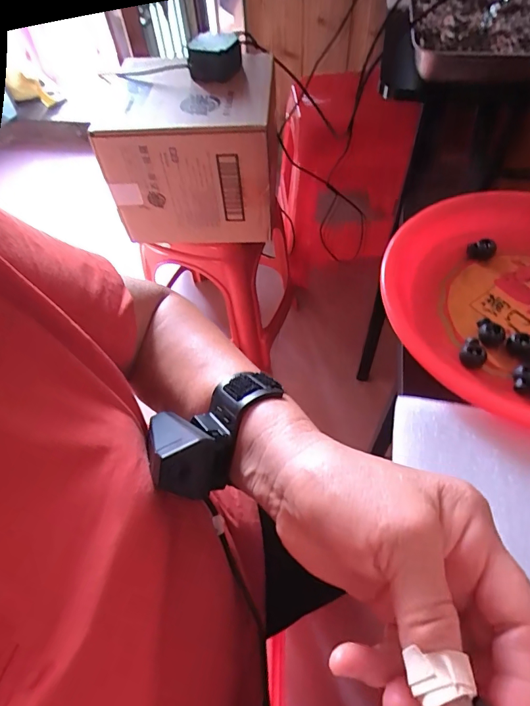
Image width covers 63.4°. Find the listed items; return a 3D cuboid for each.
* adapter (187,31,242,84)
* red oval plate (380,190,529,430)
[{"bbox_3d":[-0.081,-0.477,0.693,0.086,0.065,0.049,-8,55,-1],"label":"adapter"},{"bbox_3d":[0.205,-0.040,0.323,0.228,0.033,0.223,-16,56,-7],"label":"red oval plate"}]

